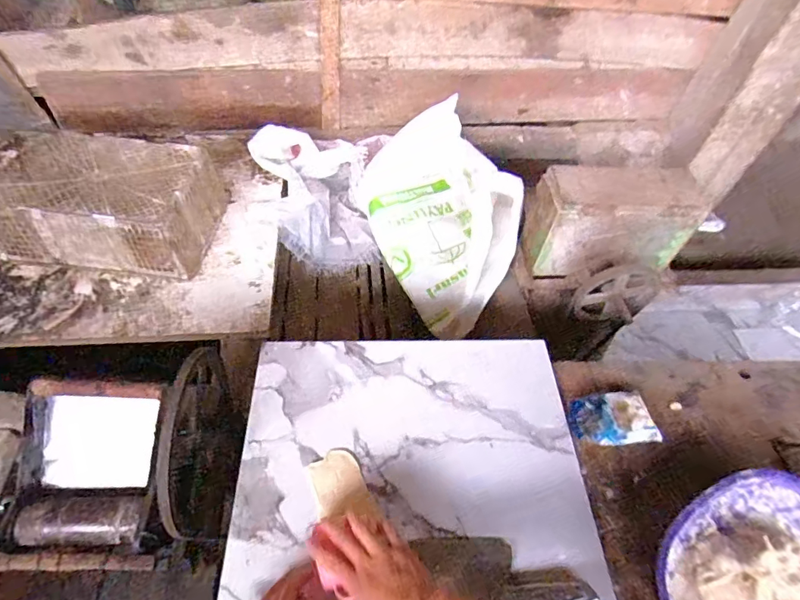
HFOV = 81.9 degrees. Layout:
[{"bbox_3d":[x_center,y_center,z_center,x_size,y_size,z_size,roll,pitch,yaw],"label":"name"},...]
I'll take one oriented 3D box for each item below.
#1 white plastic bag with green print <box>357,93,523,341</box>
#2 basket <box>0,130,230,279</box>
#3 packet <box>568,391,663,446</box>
[{"bbox_3d":[0.119,-0.278,1.320,0.398,0.220,0.758,-7,53,-11],"label":"white plastic bag with green print"},{"bbox_3d":[-0.734,-0.267,1.175,0.475,0.167,0.359,5,52,-2],"label":"basket"},{"bbox_3d":[0.340,0.188,0.735,0.126,0.020,0.084,-2,52,-8],"label":"packet"}]

